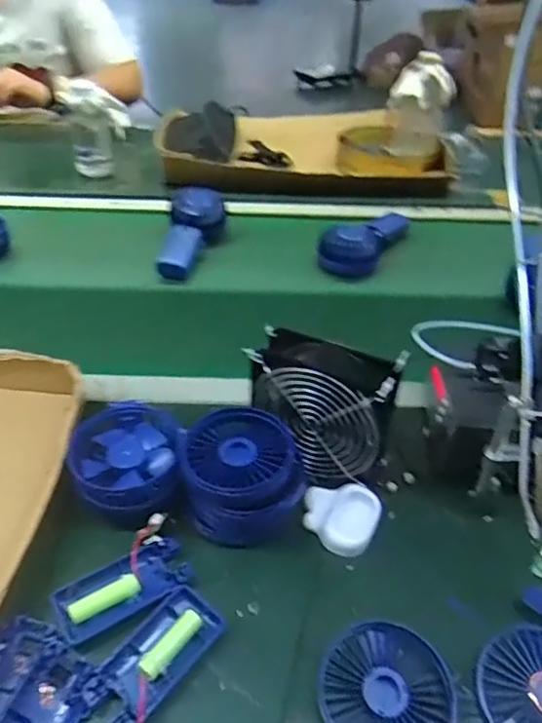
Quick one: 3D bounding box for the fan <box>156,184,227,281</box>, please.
[{"bbox_3d":[-0.110,-0.189,0.814,0.079,0.046,0.173,1,43,2],"label":"fan"}]

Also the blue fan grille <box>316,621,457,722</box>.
[{"bbox_3d":[0.076,0.215,0.370,0.086,0.009,0.085,2,39,-2],"label":"blue fan grille"}]

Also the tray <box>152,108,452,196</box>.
[{"bbox_3d":[0.056,-0.379,1.026,0.519,0.069,0.280,9,40,8],"label":"tray"}]

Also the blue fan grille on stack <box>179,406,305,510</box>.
[{"bbox_3d":[-0.023,0.076,0.454,0.092,0.025,0.084,2,39,-2],"label":"blue fan grille on stack"}]

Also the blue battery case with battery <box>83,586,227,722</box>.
[{"bbox_3d":[-0.074,0.198,0.380,0.048,0.011,0.093,26,45,26],"label":"blue battery case with battery"}]

